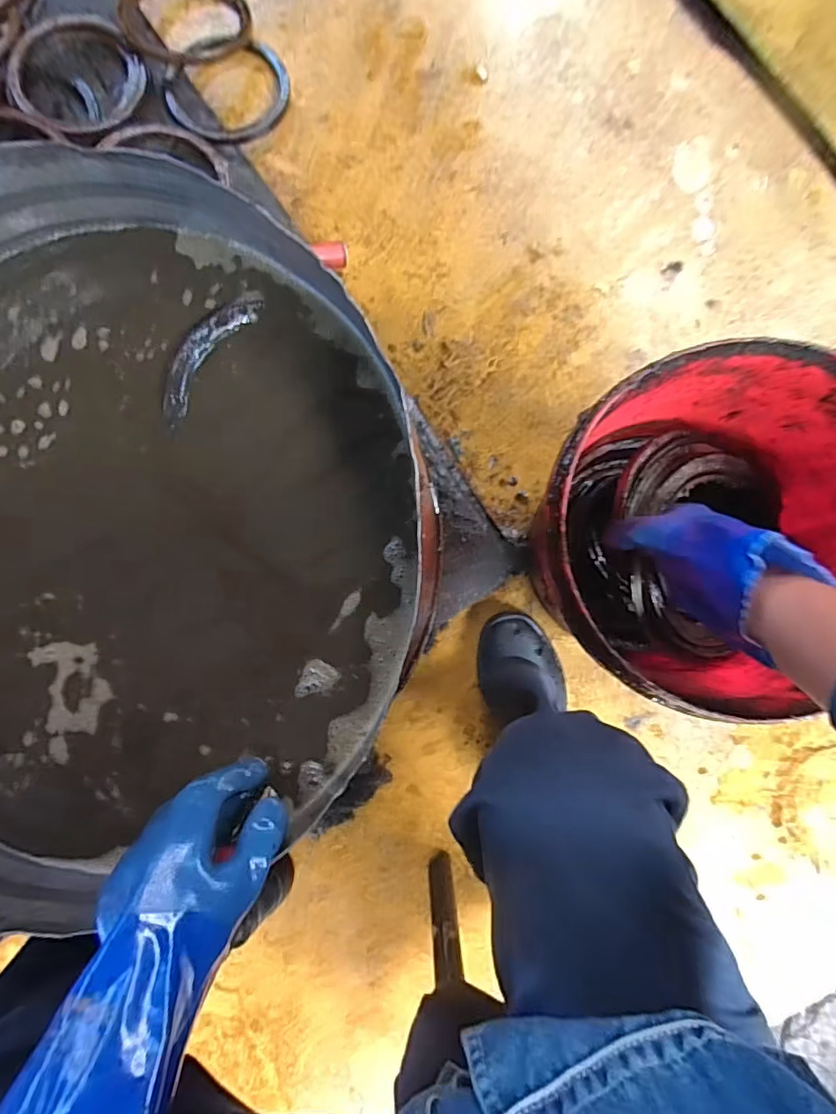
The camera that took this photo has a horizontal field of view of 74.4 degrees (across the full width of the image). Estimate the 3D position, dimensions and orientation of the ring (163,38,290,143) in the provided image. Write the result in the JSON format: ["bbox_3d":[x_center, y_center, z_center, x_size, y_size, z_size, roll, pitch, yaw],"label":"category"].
[{"bbox_3d":[-0.304,-0.748,0.876,0.190,0.029,0.184,0,86,5],"label":"ring"}]

